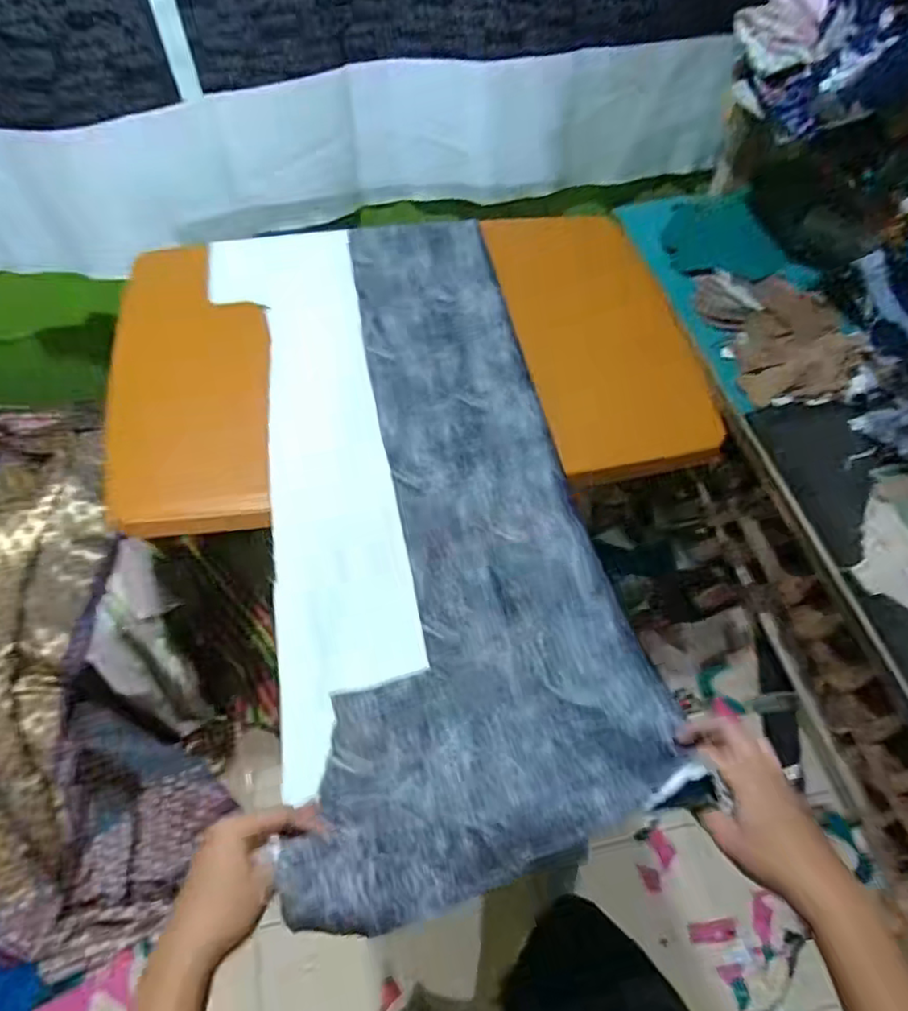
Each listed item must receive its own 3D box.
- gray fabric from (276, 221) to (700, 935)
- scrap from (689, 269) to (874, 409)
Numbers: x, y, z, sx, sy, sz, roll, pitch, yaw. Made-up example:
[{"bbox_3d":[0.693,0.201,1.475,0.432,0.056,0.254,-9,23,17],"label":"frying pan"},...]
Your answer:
[{"bbox_3d":[0.001,-0.069,0.707,0.277,0.097,0.876,-3,51,-5],"label":"gray fabric"},{"bbox_3d":[0.522,-0.277,1.027,0.200,0.070,0.286,-7,60,-7],"label":"scrap"}]

